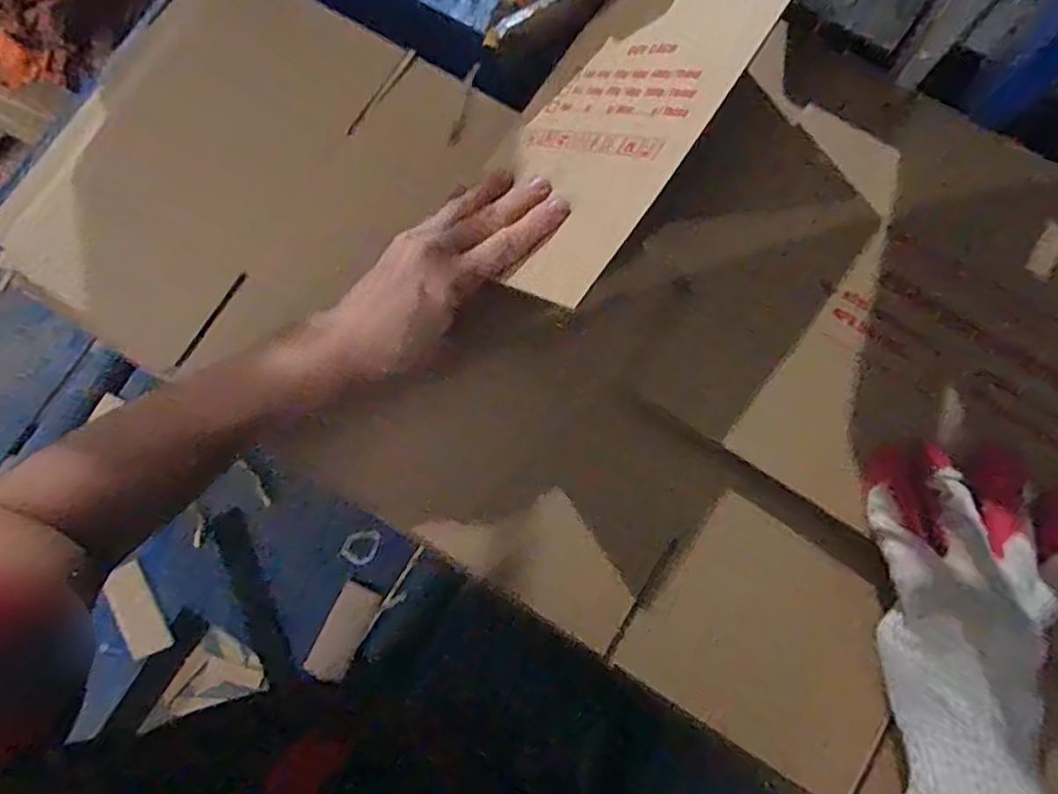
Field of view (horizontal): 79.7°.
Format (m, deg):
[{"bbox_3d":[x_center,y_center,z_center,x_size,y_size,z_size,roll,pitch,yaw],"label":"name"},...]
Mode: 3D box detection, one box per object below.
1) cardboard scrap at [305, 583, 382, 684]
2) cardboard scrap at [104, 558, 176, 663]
[{"bbox_3d":[-0.162,0.206,0.554,0.036,0.004,0.081,26,76,4],"label":"cardboard scrap"},{"bbox_3d":[-0.343,0.188,0.556,0.035,0.004,0.080,-22,99,-21],"label":"cardboard scrap"}]

